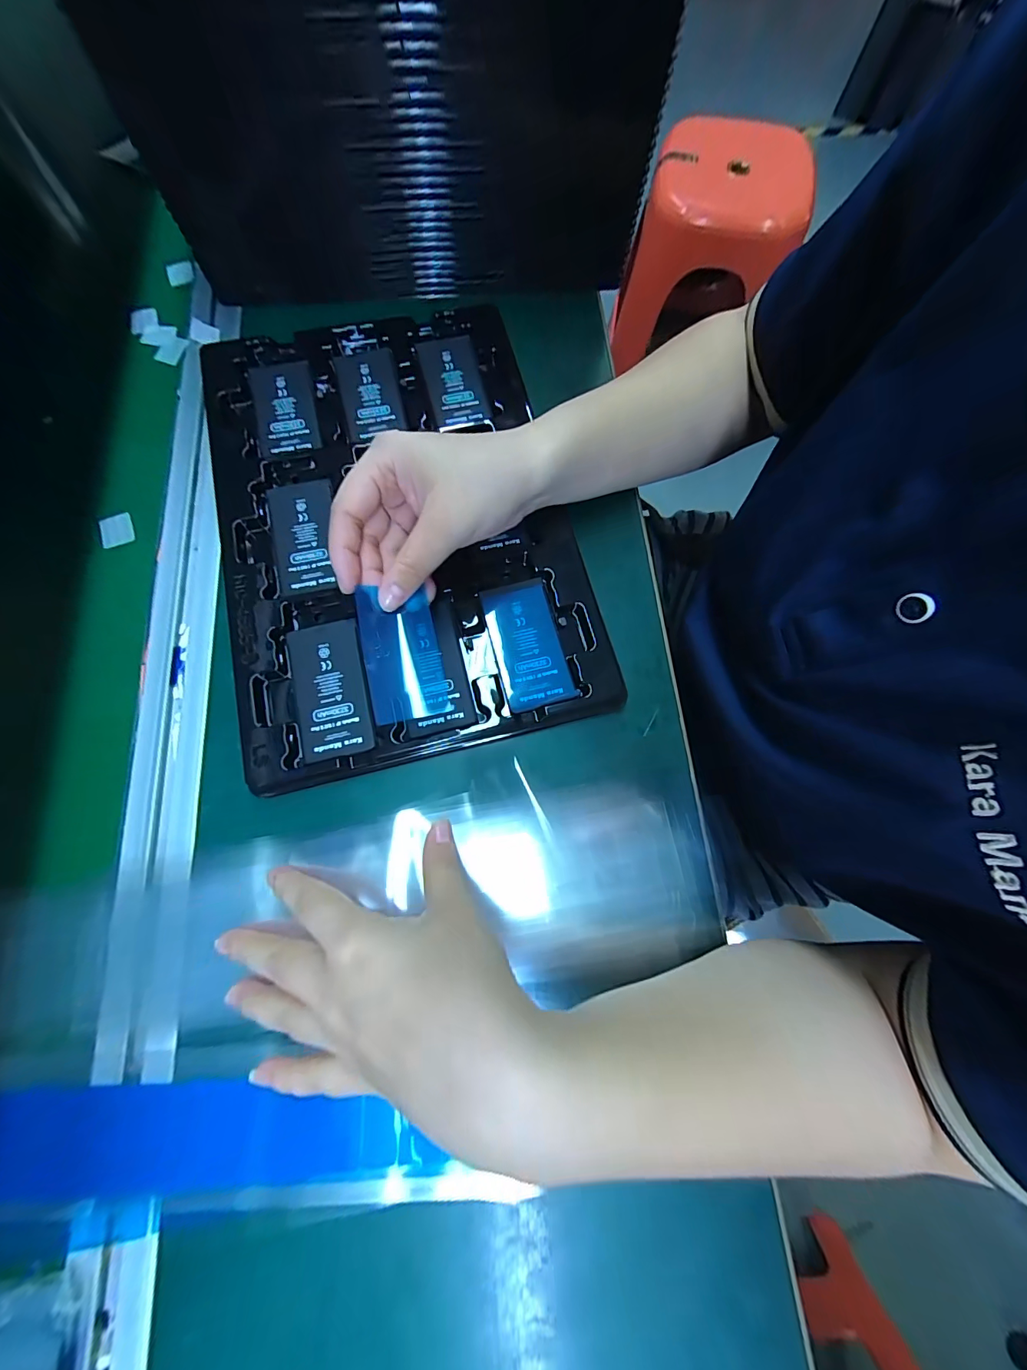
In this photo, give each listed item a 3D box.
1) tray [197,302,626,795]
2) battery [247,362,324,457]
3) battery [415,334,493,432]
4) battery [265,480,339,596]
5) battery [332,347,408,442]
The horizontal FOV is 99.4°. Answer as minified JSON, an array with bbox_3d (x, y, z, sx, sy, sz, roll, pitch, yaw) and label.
[{"bbox_3d":[-0.080,-0.117,0.301,0.224,0.019,0.328,-14,76,-6],"label":"tray"},{"bbox_3d":[-0.169,-0.204,0.319,0.046,0.004,0.083,-14,76,-6],"label":"battery"},{"bbox_3d":[-0.045,-0.231,0.331,0.042,0.004,0.087,-14,76,-6],"label":"battery"},{"bbox_3d":[-0.142,-0.100,0.292,0.041,0.004,0.084,-10,76,-5],"label":"battery"},{"bbox_3d":[-0.107,-0.220,0.325,0.044,0.004,0.084,-15,77,-6],"label":"battery"}]

